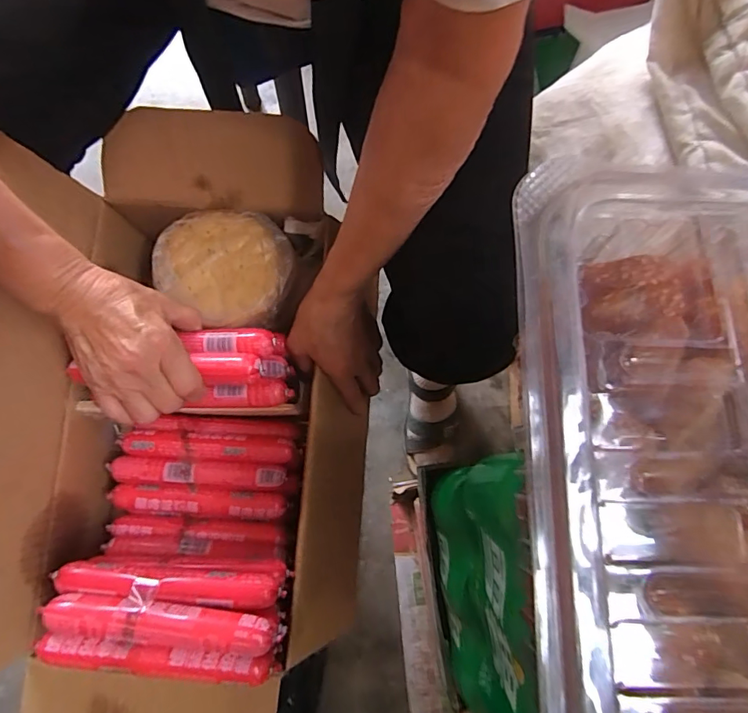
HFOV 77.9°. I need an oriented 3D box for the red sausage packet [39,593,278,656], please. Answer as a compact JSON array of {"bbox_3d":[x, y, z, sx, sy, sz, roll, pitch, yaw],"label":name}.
[{"bbox_3d":[-0.155,0.195,0.334,0.161,0.026,0.029,6,80,4],"label":"red sausage packet"}]

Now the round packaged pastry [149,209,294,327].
[{"bbox_3d":[-0.142,-0.089,0.446,0.120,0.028,0.112,40,84,9],"label":"round packaged pastry"}]

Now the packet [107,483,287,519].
[{"bbox_3d":[-0.171,0.141,0.449,0.165,0.027,0.029,3,80,4],"label":"packet"}]

